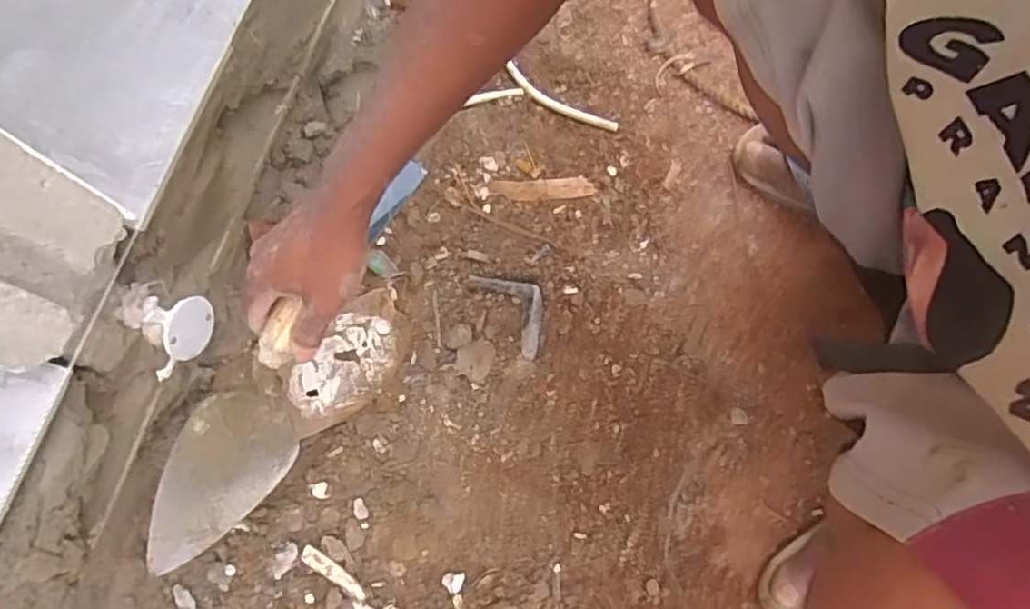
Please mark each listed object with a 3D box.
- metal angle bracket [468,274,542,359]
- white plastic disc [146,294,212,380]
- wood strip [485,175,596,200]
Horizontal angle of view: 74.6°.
[{"bbox_3d":[0.003,-0.001,0.696,0.049,0.022,0.107,-33,75,-7],"label":"metal angle bracket"},{"bbox_3d":[-0.321,0.028,0.640,0.021,0.076,0.081,14,74,12],"label":"white plastic disc"},{"bbox_3d":[0.030,-0.129,0.753,0.115,0.004,0.027,-3,73,1],"label":"wood strip"}]

